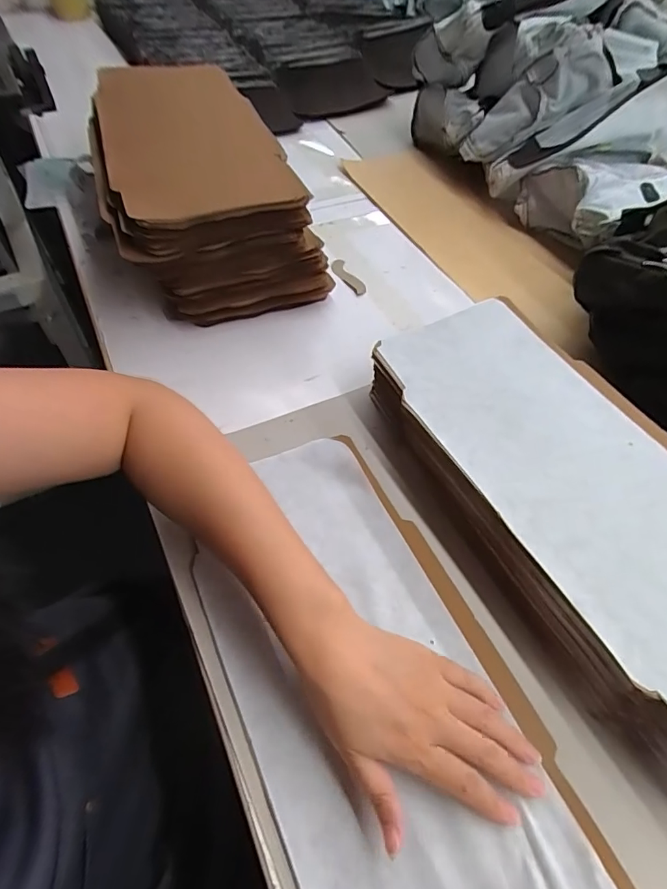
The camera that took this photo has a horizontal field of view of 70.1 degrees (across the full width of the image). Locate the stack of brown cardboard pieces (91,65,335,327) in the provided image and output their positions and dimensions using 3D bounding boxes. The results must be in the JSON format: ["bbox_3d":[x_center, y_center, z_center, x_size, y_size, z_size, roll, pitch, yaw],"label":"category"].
[{"bbox_3d":[-0.180,-0.312,0.609,0.221,0.180,0.341,-21,58,-19],"label":"stack of brown cardboard pieces"}]

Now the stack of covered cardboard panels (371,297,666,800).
[{"bbox_3d":[0.206,0.037,0.414,0.201,0.054,0.434,-23,59,-18],"label":"stack of covered cardboard panels"}]

